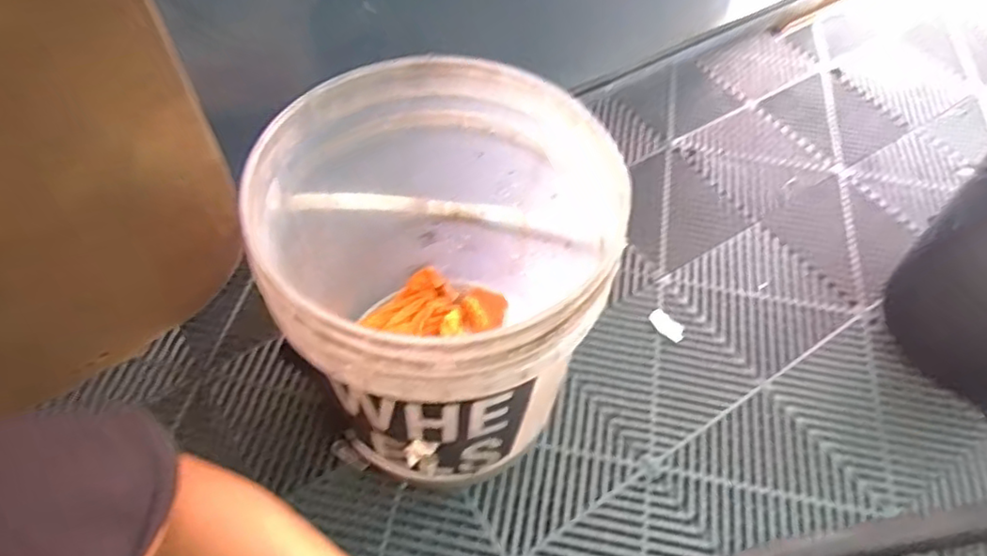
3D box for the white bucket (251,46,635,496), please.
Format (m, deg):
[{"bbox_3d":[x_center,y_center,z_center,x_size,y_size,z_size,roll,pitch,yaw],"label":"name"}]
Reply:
[{"bbox_3d":[-0.045,0.006,0.639,0.295,0.332,0.316,1,54,-1],"label":"white bucket"}]

